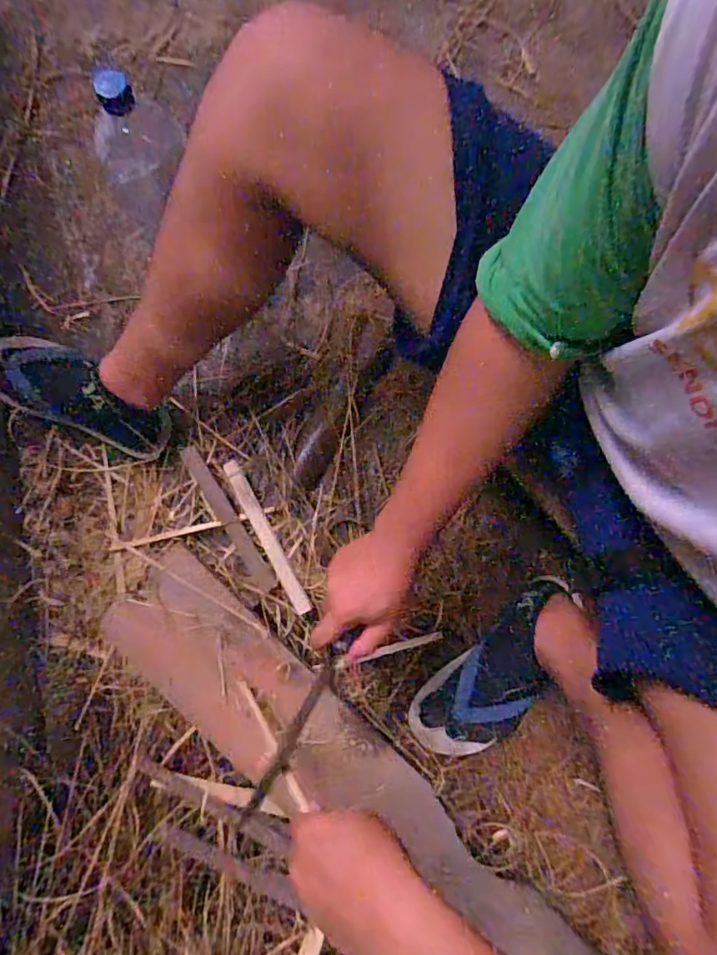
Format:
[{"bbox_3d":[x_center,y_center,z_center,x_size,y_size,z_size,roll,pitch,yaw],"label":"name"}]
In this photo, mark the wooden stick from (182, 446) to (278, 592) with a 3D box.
[{"bbox_3d":[-0.172,0.051,0.681,0.024,0.016,0.220,-33,79,-8],"label":"wooden stick"}]

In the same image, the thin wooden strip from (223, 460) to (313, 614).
[{"bbox_3d":[-0.119,0.074,0.669,0.022,0.008,0.216,-29,78,-7],"label":"thin wooden strip"}]

